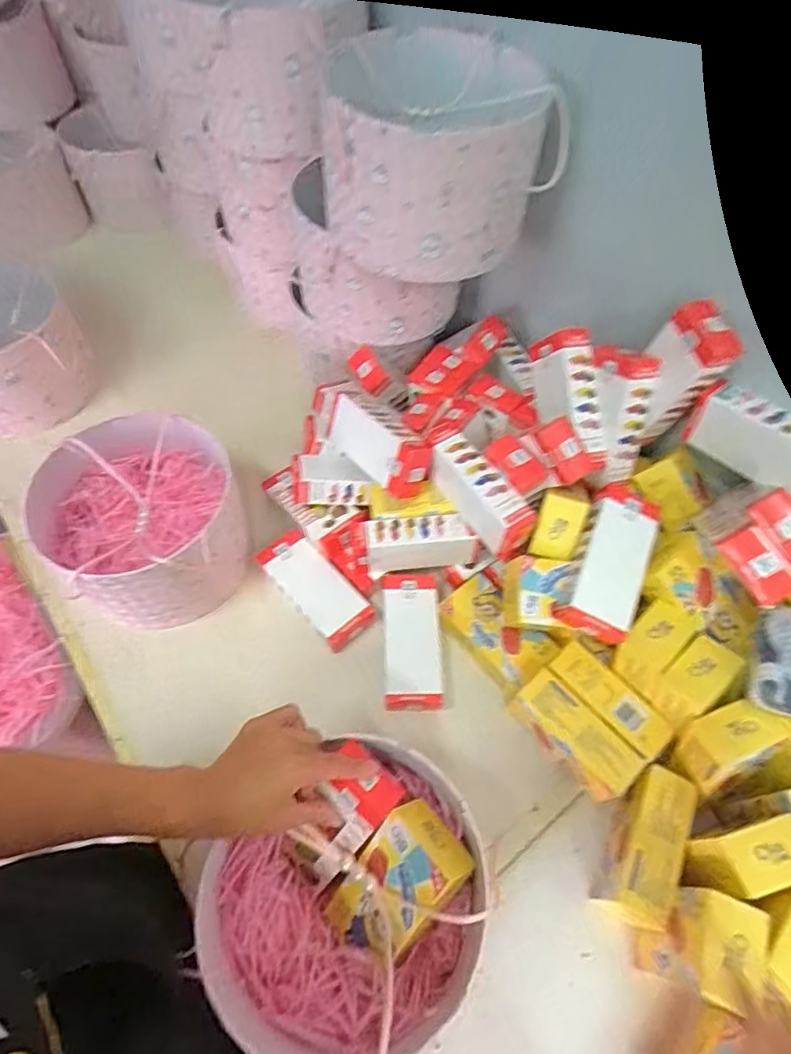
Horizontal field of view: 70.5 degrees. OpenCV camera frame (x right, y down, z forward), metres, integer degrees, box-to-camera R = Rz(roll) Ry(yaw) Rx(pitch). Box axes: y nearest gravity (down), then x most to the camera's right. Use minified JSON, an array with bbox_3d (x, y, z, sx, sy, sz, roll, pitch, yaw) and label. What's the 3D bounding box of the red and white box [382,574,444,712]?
[{"bbox_3d":[0.021,0.134,0.664,0.066,0.034,0.157,-1,58,-3],"label":"red and white box"}]

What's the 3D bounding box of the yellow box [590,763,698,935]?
[{"bbox_3d":[0.237,0.304,0.537,0.050,0.064,0.127,25,60,13],"label":"yellow box"}]

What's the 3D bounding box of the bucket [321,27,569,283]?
[{"bbox_3d":[0.040,-0.383,0.586,0.221,0.142,0.217,1,58,-2],"label":"bucket"}]

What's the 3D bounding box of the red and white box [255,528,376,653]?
[{"bbox_3d":[-0.099,0.073,0.689,0.065,0.028,0.157,-35,65,-21],"label":"red and white box"}]

